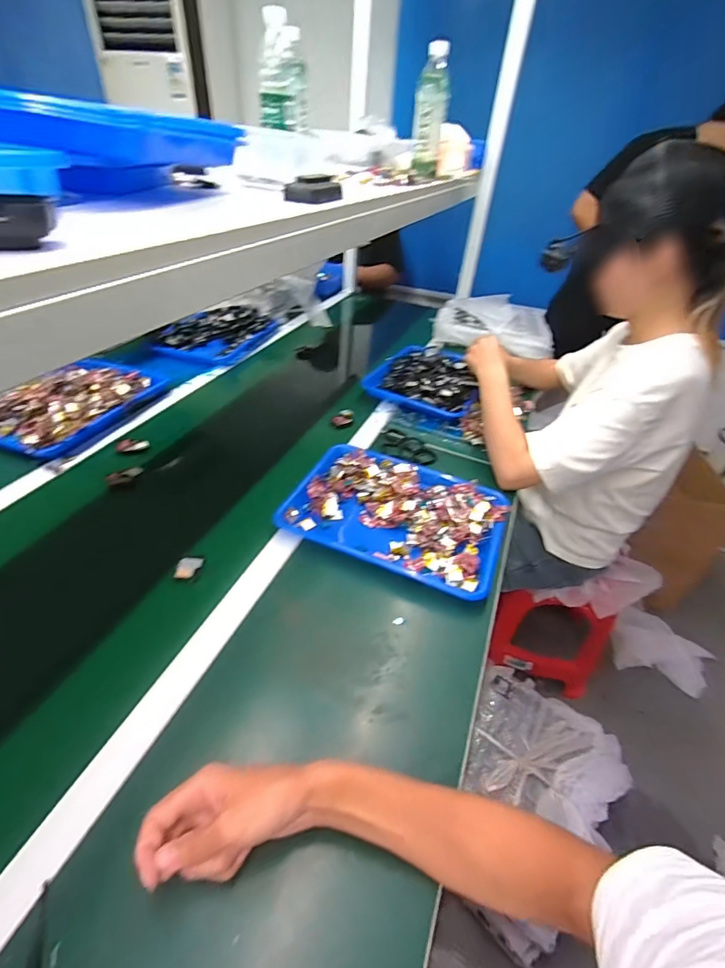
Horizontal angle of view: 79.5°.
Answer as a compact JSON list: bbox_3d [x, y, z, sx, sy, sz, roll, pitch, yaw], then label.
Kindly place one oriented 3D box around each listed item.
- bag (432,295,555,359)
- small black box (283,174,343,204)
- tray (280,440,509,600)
[{"bbox_3d":[0.403,-0.503,1.362,0.348,0.099,0.226,8,39,4],"label":"bag"},{"bbox_3d":[-0.064,-0.396,0.583,0.044,0.028,0.092,16,40,14],"label":"small black box"},{"bbox_3d":[0.061,0.042,0.719,0.335,0.033,0.248,18,41,16],"label":"tray"}]

